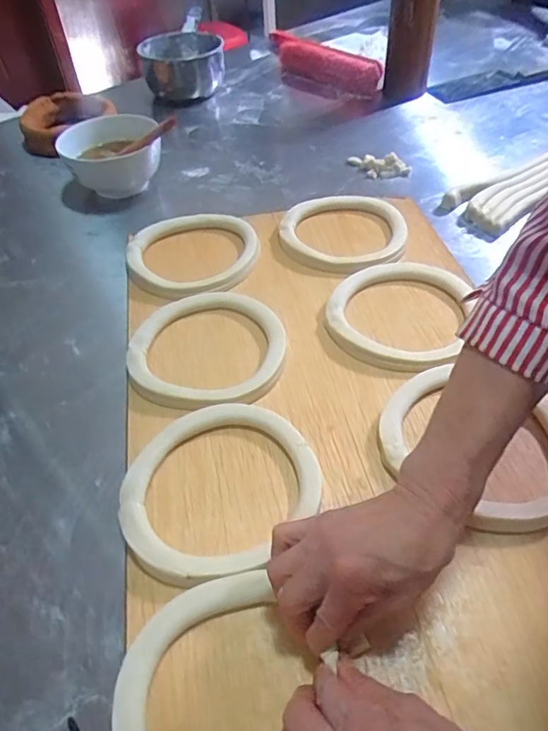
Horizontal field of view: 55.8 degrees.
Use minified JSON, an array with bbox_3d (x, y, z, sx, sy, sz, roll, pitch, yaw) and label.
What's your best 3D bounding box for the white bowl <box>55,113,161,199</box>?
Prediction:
[{"bbox_3d":[-0.240,-0.306,0.775,0.135,0.080,0.135,-3,47,3],"label":"white bowl"}]

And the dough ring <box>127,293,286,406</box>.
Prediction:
[{"bbox_3d":[-0.069,-0.021,0.544,0.160,0.018,0.161,-3,47,3],"label":"dough ring"}]

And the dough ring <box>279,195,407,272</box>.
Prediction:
[{"bbox_3d":[0.088,-0.175,0.670,0.154,0.017,0.169,-2,47,3],"label":"dough ring"}]

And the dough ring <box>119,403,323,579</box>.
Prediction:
[{"bbox_3d":[-0.047,0.099,0.434,0.161,0.016,0.146,-35,53,-25],"label":"dough ring"}]

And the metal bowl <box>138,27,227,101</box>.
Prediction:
[{"bbox_3d":[-0.174,-0.575,0.996,0.150,0.089,0.157,-3,47,3],"label":"metal bowl"}]

